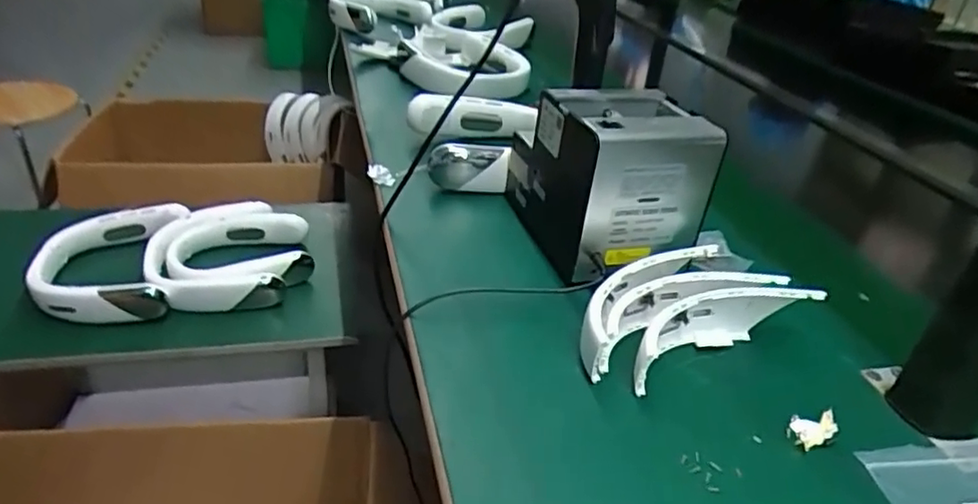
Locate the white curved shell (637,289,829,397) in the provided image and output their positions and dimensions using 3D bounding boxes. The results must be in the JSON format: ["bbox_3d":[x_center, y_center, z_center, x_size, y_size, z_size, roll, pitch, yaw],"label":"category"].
[{"bbox_3d":[0.178,0.059,0.487,0.175,0.050,0.043,-12,36,-24],"label":"white curved shell"}]

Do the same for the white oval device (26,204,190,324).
[{"bbox_3d":[-0.558,0.013,0.907,0.182,0.056,0.226,-4,34,-15],"label":"white oval device"}]

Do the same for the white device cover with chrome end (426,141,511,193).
[{"bbox_3d":[-0.023,-0.097,0.693,0.088,0.055,0.027,4,32,-1],"label":"white device cover with chrome end"}]

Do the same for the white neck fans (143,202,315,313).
[{"bbox_3d":[-0.401,0.003,0.957,0.236,0.055,0.217,-8,35,-21],"label":"white neck fans"}]

